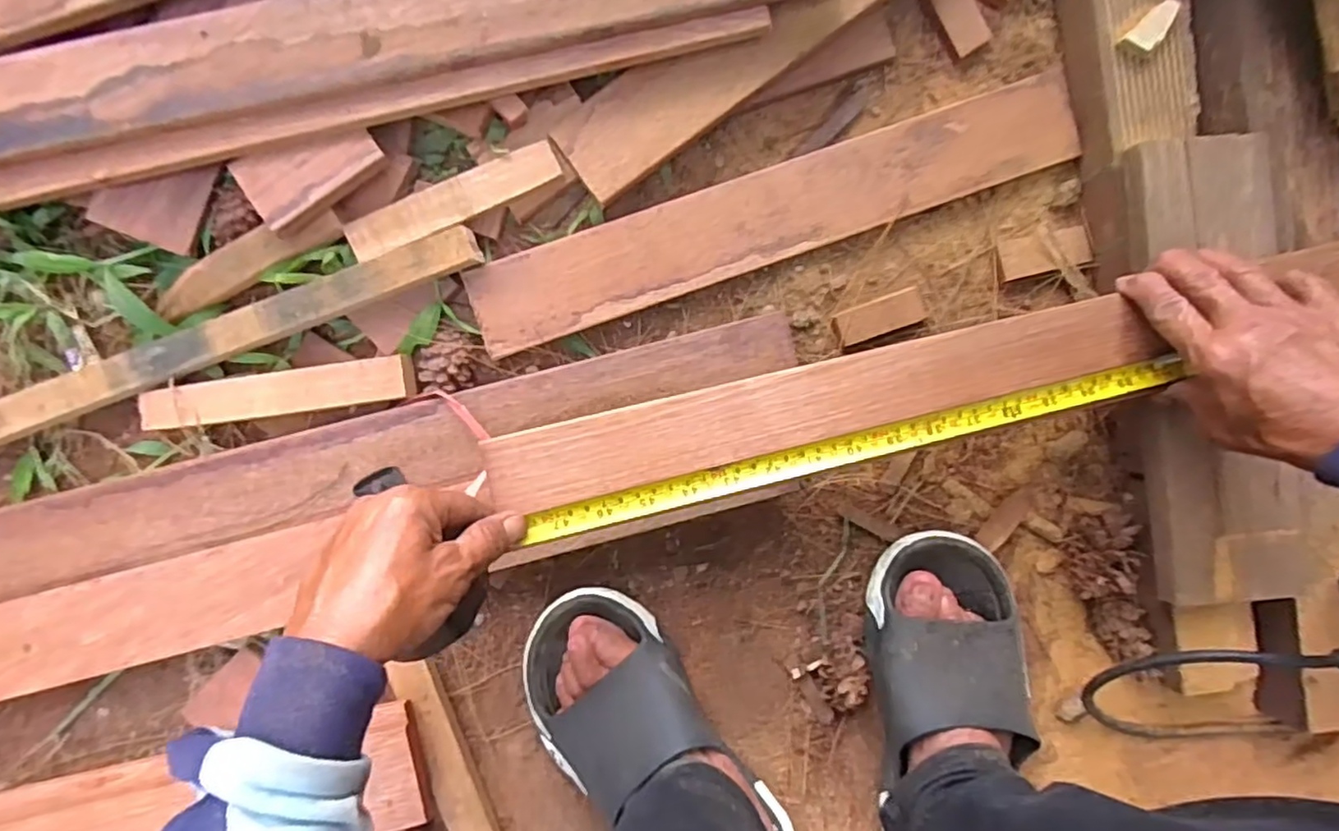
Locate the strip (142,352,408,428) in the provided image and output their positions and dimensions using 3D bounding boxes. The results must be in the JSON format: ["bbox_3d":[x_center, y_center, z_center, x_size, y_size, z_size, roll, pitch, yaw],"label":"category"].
[{"bbox_3d":[-0.276,-0.016,0.467,0.191,0.023,0.030,-7,90,-1],"label":"strip"}]

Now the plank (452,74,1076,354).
[{"bbox_3d":[0.076,-0.145,0.474,0.443,0.022,0.062,-20,90,-1],"label":"plank"}]

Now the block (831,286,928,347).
[{"bbox_3d":[0.154,-0.073,0.482,0.069,0.009,0.026,-20,90,-1],"label":"block"}]

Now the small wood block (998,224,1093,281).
[{"bbox_3d":[0.276,-0.119,0.481,0.066,0.014,0.028,-12,90,-1],"label":"small wood block"}]

